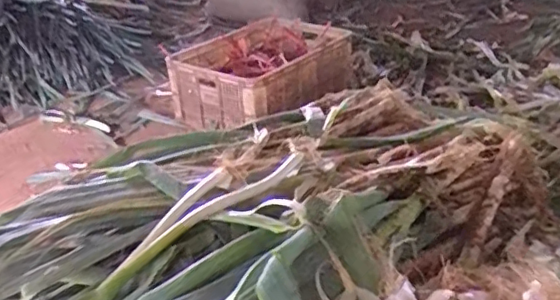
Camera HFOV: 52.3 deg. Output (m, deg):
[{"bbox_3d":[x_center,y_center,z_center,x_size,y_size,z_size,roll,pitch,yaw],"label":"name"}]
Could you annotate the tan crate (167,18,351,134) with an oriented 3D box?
[{"bbox_3d":[-0.055,-0.267,1.979,0.376,0.200,0.580,21,37,35],"label":"tan crate"}]

